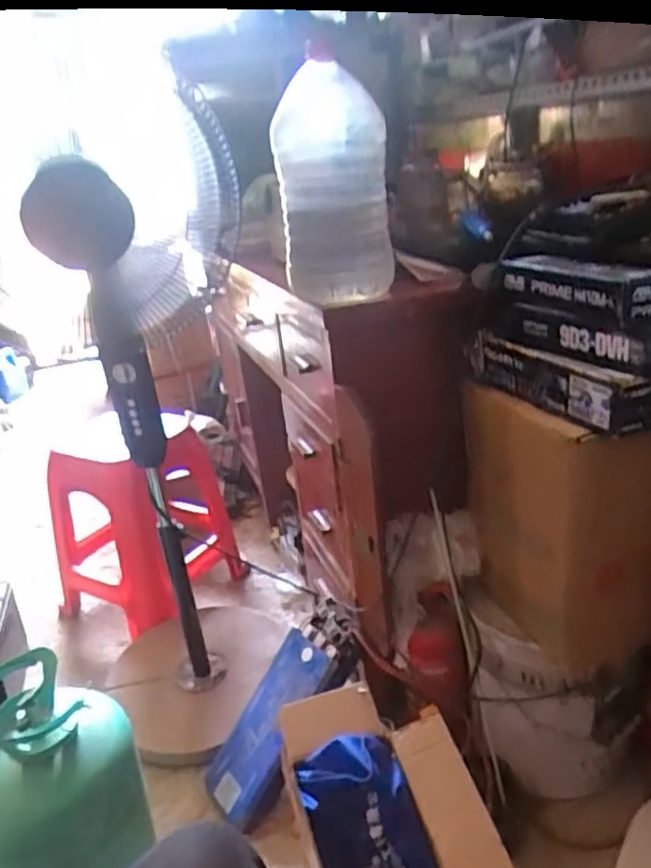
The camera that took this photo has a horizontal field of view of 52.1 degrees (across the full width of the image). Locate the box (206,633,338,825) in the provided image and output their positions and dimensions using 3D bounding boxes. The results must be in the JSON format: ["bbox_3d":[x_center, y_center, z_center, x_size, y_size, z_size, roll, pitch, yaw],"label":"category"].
[{"bbox_3d":[-0.101,0.519,1.190,0.141,0.039,0.321,22,78,49],"label":"box"}]

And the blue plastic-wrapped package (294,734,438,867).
[{"bbox_3d":[0.054,0.525,0.876,0.146,0.232,0.050,-15,-19,-17],"label":"blue plastic-wrapped package"}]

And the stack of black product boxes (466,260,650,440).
[{"bbox_3d":[0.349,-0.135,0.860,0.195,0.179,0.289,-14,24,-17],"label":"stack of black product boxes"}]

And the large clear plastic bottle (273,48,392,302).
[{"bbox_3d":[0.014,-0.311,0.893,0.148,0.324,0.125,-7,47,0],"label":"large clear plastic bottle"}]

